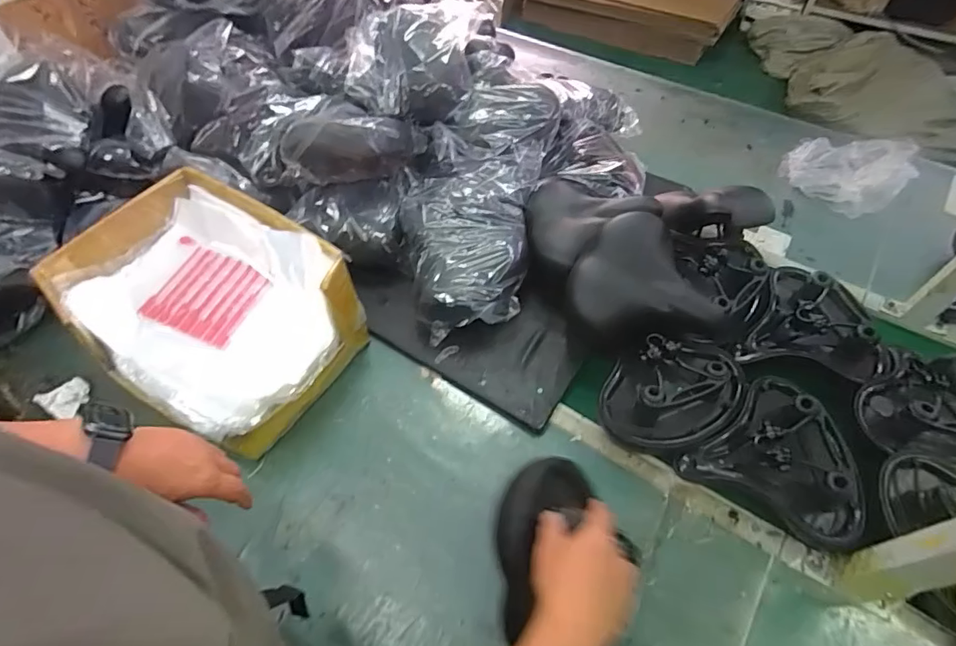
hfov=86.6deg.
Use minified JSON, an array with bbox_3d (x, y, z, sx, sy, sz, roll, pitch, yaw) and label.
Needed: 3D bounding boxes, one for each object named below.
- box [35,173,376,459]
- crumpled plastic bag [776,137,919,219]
[{"bbox_3d":[-0.447,-0.021,0.855,0.450,0.201,0.325,30,61,21],"label":"box"},{"bbox_3d":[0.859,-0.361,1.181,0.260,0.070,0.230,-31,60,-18],"label":"crumpled plastic bag"}]

